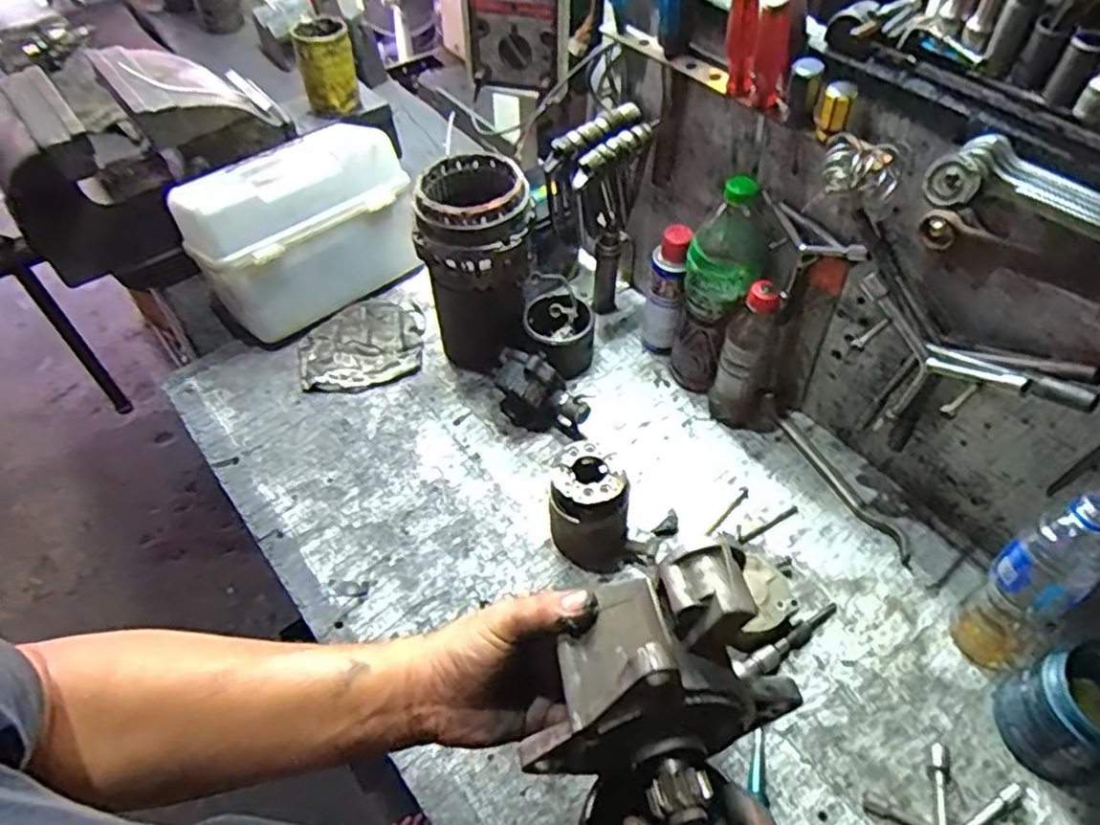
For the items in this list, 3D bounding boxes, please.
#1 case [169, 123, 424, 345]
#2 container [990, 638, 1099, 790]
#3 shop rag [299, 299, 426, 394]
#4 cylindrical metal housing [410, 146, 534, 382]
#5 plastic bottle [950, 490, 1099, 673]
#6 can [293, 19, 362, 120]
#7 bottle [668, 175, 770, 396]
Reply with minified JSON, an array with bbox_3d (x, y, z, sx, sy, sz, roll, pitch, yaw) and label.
[{"bbox_3d":[-0.327,-0.247,0.916,0.270,0.164,0.163,-34,60,-23],"label":"case"},{"bbox_3d":[0.442,0.248,0.572,0.096,0.097,0.086,-12,53,-9],"label":"container"},{"bbox_3d":[-0.243,-0.091,0.902,0.157,0.016,0.138,-12,53,-9],"label":"shop rag"},{"bbox_3d":[-0.083,-0.172,0.829,0.126,0.233,0.127,-4,53,-3],"label":"cylindrical metal housing"},{"bbox_3d":[0.413,0.145,0.586,0.058,0.215,0.074,-20,55,-15],"label":"plastic bottle"},{"bbox_3d":[-0.320,-0.496,1.002,0.077,0.110,0.070,-12,53,-9],"label":"can"},{"bbox_3d":[0.182,-0.127,0.766,0.079,0.263,0.063,14,54,11],"label":"bottle"}]

